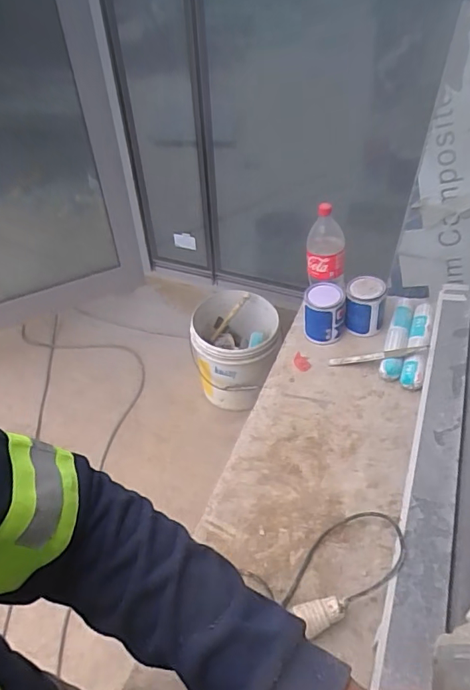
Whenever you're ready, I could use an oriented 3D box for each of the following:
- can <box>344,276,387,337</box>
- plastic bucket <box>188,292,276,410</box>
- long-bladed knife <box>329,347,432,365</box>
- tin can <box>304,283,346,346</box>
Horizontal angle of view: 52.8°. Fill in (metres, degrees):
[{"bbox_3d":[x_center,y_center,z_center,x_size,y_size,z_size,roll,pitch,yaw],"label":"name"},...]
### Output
[{"bbox_3d":[0.329,-0.101,1.201,0.101,0.119,0.100,9,47,12],"label":"can"},{"bbox_3d":[-0.004,0.021,1.685,0.294,0.300,0.286,-2,45,2],"label":"plastic bucket"},{"bbox_3d":[0.337,0.026,1.124,0.224,0.007,0.021,-10,42,21],"label":"long-bladed knife"},{"bbox_3d":[0.226,-0.079,1.205,0.105,0.126,0.099,3,45,6],"label":"tin can"}]

